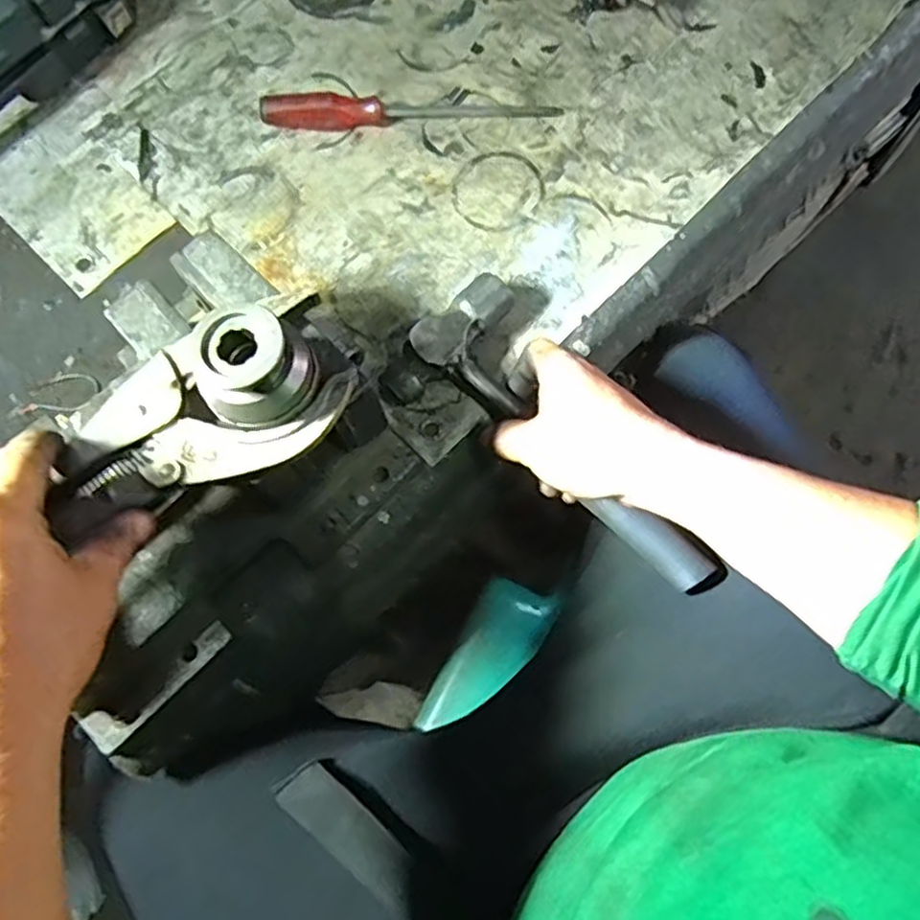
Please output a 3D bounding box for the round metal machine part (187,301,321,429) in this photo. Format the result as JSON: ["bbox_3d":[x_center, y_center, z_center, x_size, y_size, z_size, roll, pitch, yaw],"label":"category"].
[{"bbox_3d":[-0.102,-0.048,0.354,0.053,0.038,0.054,2,73,2],"label":"round metal machine part"}]

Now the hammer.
[{"bbox_3d":[0.066,-0.005,0.463,0.102,0.031,0.250,-44,83,-11],"label":"hammer"}]

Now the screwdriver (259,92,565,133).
[{"bbox_3d":[-0.038,-0.270,0.540,0.225,0.023,0.019,-4,73,0],"label":"screwdriver"}]

